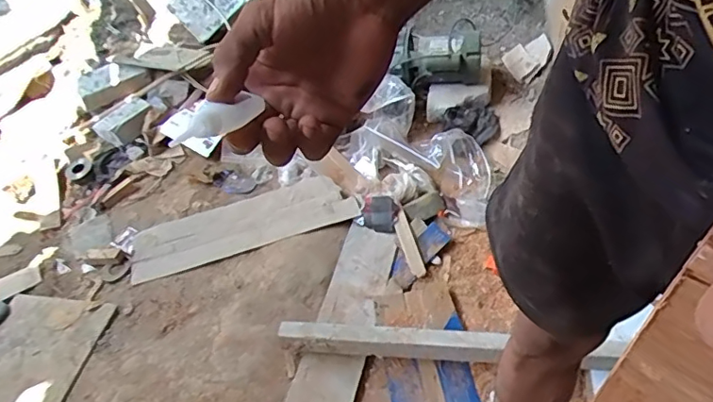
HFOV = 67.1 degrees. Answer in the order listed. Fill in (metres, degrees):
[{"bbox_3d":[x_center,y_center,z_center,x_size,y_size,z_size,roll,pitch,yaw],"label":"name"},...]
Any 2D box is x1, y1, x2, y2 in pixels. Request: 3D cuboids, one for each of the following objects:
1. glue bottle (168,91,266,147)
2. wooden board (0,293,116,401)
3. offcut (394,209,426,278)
[{"bbox_3d":[-0.087,-0.049,0.324,0.016,0.015,0.074,17,35,22],"label":"glue bottle"},{"bbox_3d":[-0.741,0.363,1.179,0.273,0.015,0.371,6,43,8],"label":"wooden board"},{"bbox_3d":[0.131,0.106,1.345,0.041,0.018,0.181,-13,60,-7],"label":"offcut"}]

